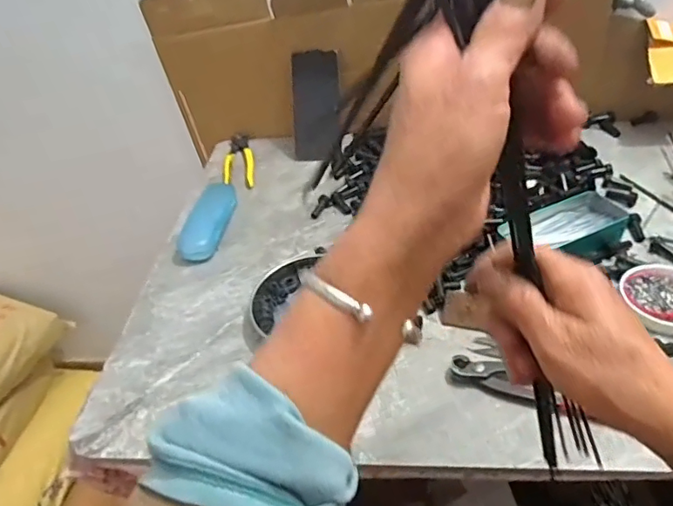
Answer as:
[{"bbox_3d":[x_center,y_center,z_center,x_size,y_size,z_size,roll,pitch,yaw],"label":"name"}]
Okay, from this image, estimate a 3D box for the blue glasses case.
[{"bbox_3d":[-0.173,-0.050,0.723,0.050,0.029,0.152,1,41,9],"label":"blue glasses case"}]

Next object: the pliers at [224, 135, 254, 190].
[{"bbox_3d":[-0.157,-0.155,0.861,0.043,0.017,0.182,-8,40,-2],"label":"pliers"}]

